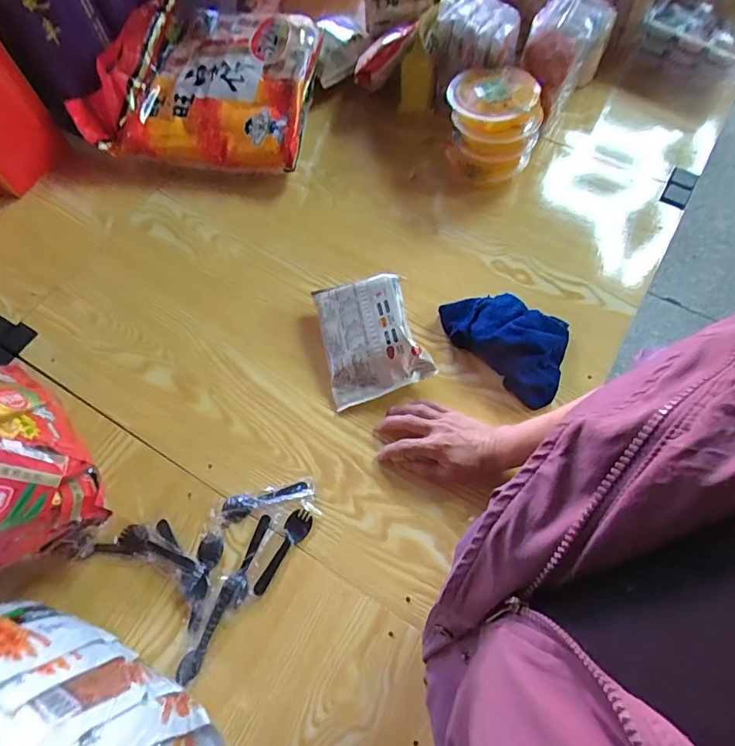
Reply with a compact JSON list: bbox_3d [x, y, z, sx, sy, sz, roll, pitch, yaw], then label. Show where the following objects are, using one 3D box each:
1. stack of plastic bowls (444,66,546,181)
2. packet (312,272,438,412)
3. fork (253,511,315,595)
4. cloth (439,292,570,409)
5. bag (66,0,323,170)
[{"bbox_3d":[0.203,-0.397,0.798,0.137,0.124,0.126,-6,65,0],"label":"stack of plastic bowls"},{"bbox_3d":[0.004,-0.056,0.690,0.141,0.070,0.180,-14,65,-4],"label":"packet"},{"bbox_3d":[-0.107,0.220,0.600,0.030,0.006,0.108,29,69,15],"label":"fork"},{"bbox_3d":[0.205,-0.057,0.692,0.197,0.060,0.129,40,72,19],"label":"cloth"},{"bbox_3d":[-0.289,-0.540,0.875,0.387,0.093,0.342,8,65,6],"label":"bag"}]

